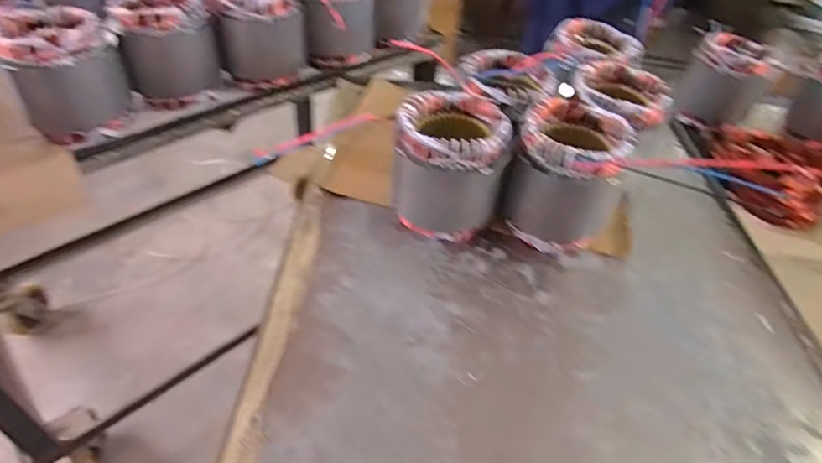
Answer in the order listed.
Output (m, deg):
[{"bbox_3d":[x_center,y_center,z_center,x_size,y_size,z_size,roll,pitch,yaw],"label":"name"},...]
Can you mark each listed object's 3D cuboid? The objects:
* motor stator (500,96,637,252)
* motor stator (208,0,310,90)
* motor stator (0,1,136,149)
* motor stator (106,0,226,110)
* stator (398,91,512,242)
[{"bbox_3d":[0.208,-0.074,0.700,0.134,0.168,0.133,16,44,9],"label":"motor stator"},{"bbox_3d":[-0.274,-0.375,0.926,0.152,0.154,0.168,-5,45,-12],"label":"motor stator"},{"bbox_3d":[-0.526,-0.246,0.769,0.146,0.156,0.153,-15,48,-22],"label":"motor stator"},{"bbox_3d":[-0.416,-0.321,0.861,0.147,0.153,0.147,-17,48,-23],"label":"motor stator"},{"bbox_3d":[0.053,-0.090,0.701,0.144,0.163,0.134,9,44,2],"label":"stator"}]

